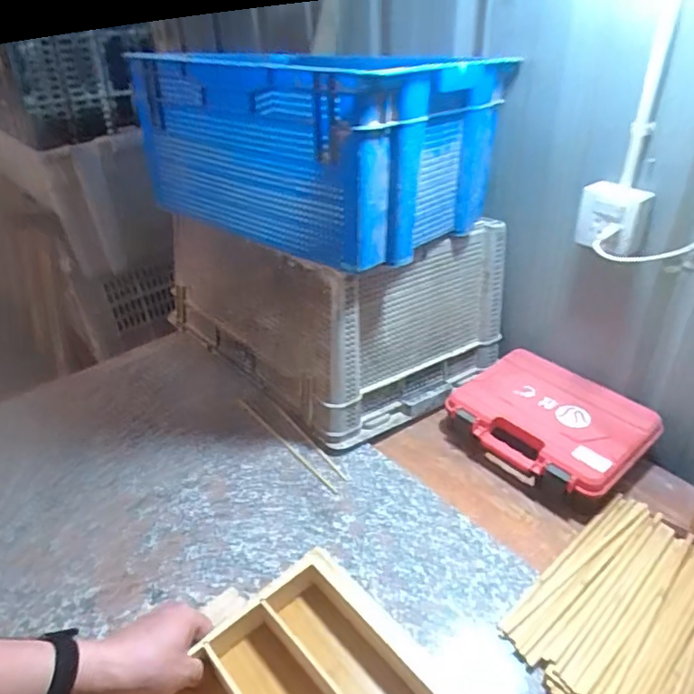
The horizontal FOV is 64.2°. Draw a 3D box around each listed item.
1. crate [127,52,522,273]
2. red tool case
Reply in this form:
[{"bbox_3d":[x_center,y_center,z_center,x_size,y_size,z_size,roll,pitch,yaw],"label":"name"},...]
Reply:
[{"bbox_3d":[-0.047,-0.352,0.940,0.395,0.264,0.573,-29,43,-33],"label":"crate"},{"bbox_3d":[0.337,0.124,0.932,0.227,0.067,0.300,-29,43,-32],"label":"red tool case"}]

